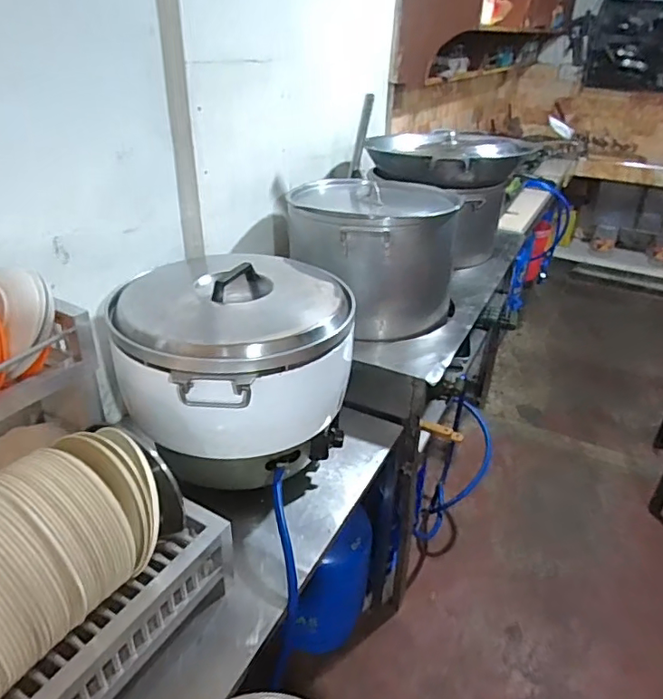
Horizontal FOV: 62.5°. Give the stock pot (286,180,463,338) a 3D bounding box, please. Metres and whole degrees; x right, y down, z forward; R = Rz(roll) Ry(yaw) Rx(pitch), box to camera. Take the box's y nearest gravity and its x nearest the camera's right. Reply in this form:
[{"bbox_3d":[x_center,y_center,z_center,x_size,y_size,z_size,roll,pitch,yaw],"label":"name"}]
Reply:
[{"bbox_3d":[0.086,-0.279,1.592,0.401,0.367,0.412,2,31,-1],"label":"stock pot"}]

